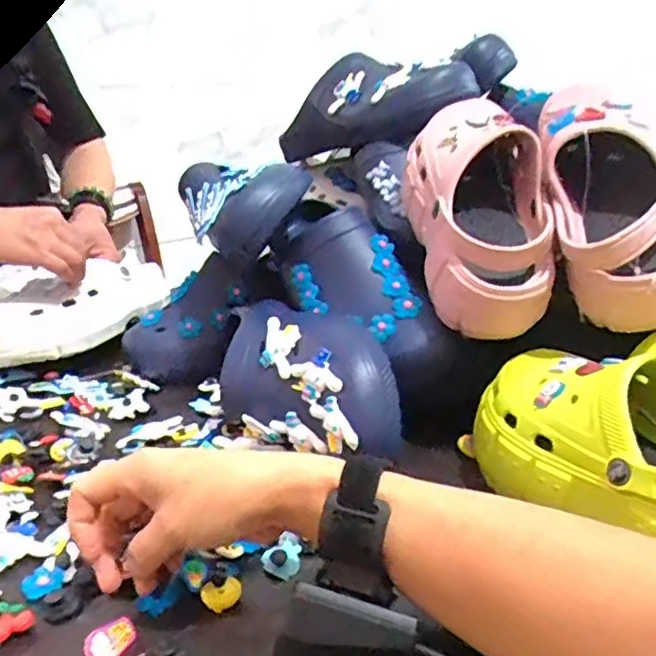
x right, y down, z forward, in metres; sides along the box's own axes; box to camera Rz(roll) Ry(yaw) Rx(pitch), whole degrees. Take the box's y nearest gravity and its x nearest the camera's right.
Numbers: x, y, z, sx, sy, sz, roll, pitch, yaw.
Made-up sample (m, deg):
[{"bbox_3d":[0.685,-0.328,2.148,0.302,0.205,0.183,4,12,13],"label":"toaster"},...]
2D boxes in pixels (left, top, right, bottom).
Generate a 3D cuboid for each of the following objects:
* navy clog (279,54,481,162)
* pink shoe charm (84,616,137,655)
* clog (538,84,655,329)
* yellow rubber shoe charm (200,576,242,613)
[{"bbox_3d":[0.037,-0.261,0.774,0.081,0.103,0.265,-21,27,-40],"label":"navy clog"},{"bbox_3d":[-0.124,0.180,0.367,0.021,0.007,0.032,51,37,10],"label":"pink shoe charm"},{"bbox_3d":[0.236,-0.112,0.541,0.115,0.101,0.239,-1,59,4],"label":"clog"},{"bbox_3d":[-0.066,0.167,0.404,0.024,0.010,0.019,-12,23,-23],"label":"yellow rubber shoe charm"}]

